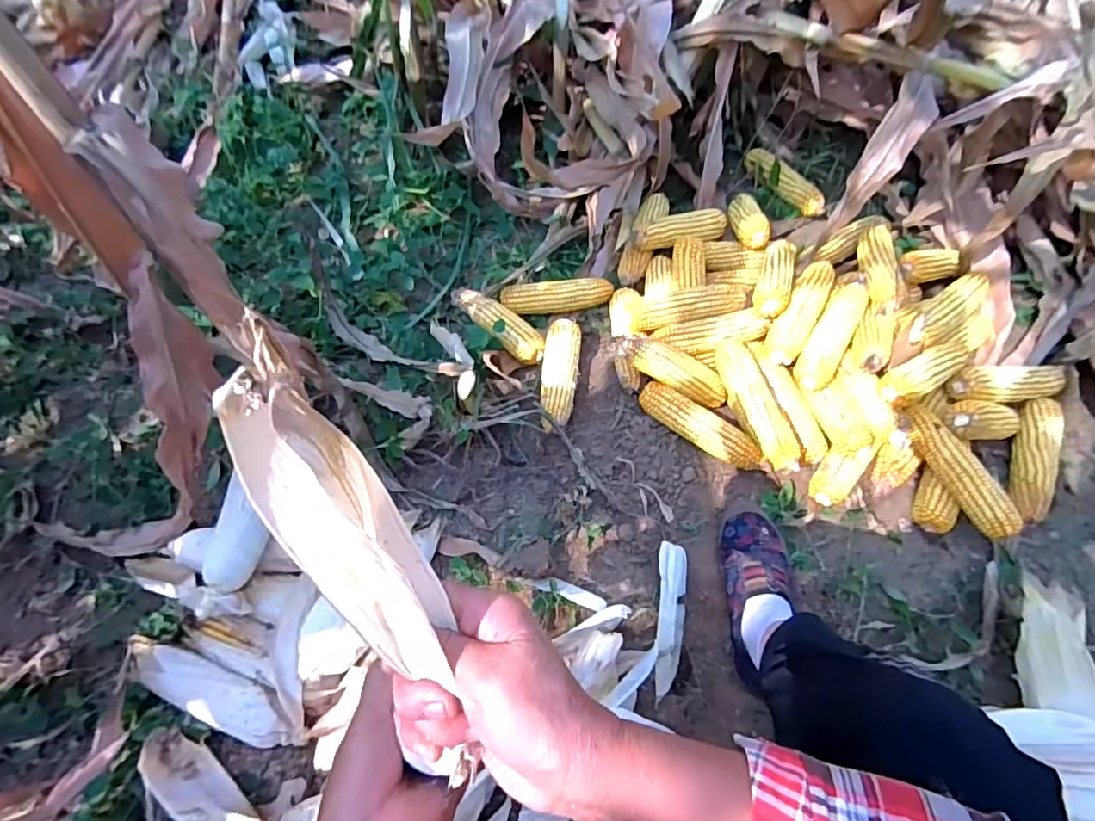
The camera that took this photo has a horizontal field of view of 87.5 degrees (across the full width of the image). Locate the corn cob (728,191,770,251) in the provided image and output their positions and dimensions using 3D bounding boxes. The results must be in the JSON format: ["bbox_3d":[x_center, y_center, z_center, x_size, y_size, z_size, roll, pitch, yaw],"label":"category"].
[{"bbox_3d":[0.339,-0.328,0.973,0.053,0.042,0.147,2,47,-2],"label":"corn cob"}]

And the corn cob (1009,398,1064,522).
[{"bbox_3d":[0.703,0.070,0.827,0.058,0.051,0.186,17,62,6],"label":"corn cob"}]

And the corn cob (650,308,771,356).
[{"bbox_3d":[0.246,-0.116,0.865,0.167,0.042,0.055,-9,62,-8],"label":"corn cob"}]

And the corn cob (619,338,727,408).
[{"bbox_3d":[0.187,-0.061,0.848,0.181,0.045,0.048,28,62,-7],"label":"corn cob"}]

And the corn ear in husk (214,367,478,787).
[{"bbox_3d":[-0.075,0.074,0.251,0.043,0.206,0.047,-32,32,-18],"label":"corn ear in husk"}]

